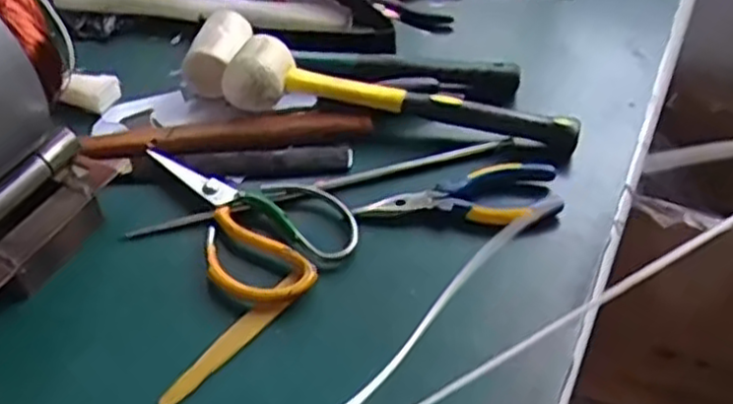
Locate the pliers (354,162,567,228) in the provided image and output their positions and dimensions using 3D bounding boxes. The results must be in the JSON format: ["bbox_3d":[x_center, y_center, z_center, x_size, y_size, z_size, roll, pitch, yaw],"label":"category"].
[{"bbox_3d":[0.069,-0.005,0.544,0.146,0.012,0.050,-3,44,-1],"label":"pliers"}]

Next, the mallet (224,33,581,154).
[{"bbox_3d":[0.026,-0.084,0.596,0.280,0.046,0.054,11,45,13],"label":"mallet"}]

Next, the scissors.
[{"bbox_3d":[-0.097,0.007,0.536,0.176,0.008,0.106,26,51,26],"label":"scissors"}]

